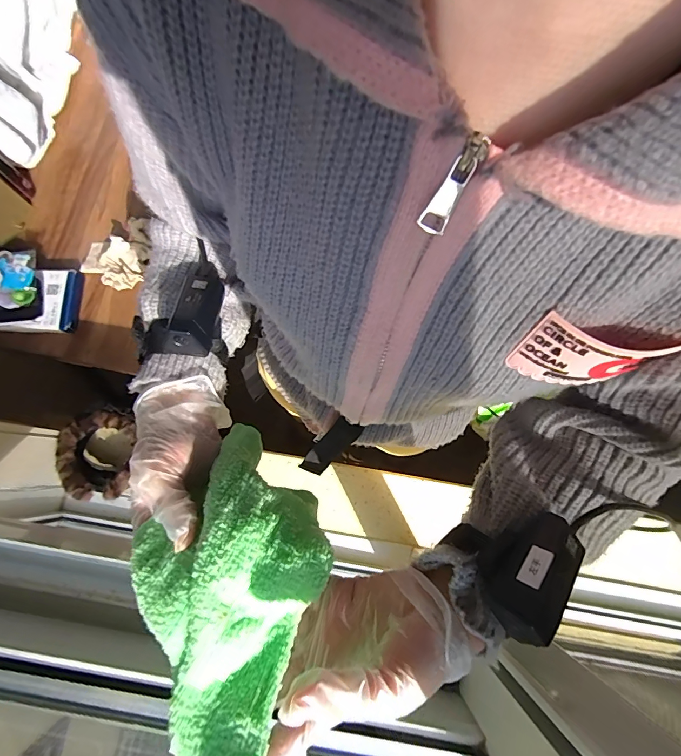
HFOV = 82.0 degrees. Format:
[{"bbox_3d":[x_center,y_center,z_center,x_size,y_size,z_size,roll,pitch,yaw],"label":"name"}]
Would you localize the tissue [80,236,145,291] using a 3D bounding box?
[{"bbox_3d":[-0.404,-0.205,0.689,0.128,0.048,0.078,26,78,5],"label":"tissue"}]

